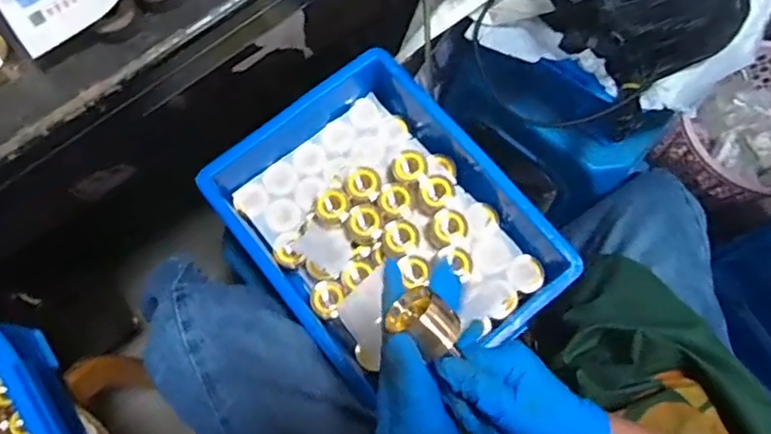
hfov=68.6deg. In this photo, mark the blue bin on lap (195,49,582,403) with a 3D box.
[{"bbox_3d":[-0.001,0.012,0.634,0.259,0.088,0.348,-39,77,-10],"label":"blue bin on lap"}]

